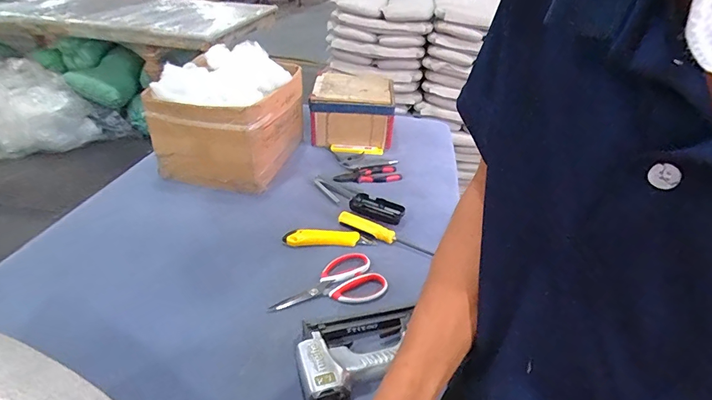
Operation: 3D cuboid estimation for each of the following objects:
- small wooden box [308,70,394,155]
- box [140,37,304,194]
[{"bbox_3d":[-0.009,-0.241,1.120,0.209,0.123,0.235,2,33,-1],"label":"small wooden box"},{"bbox_3d":[-0.275,-0.190,0.937,0.232,0.231,0.282,11,34,13],"label":"box"}]

